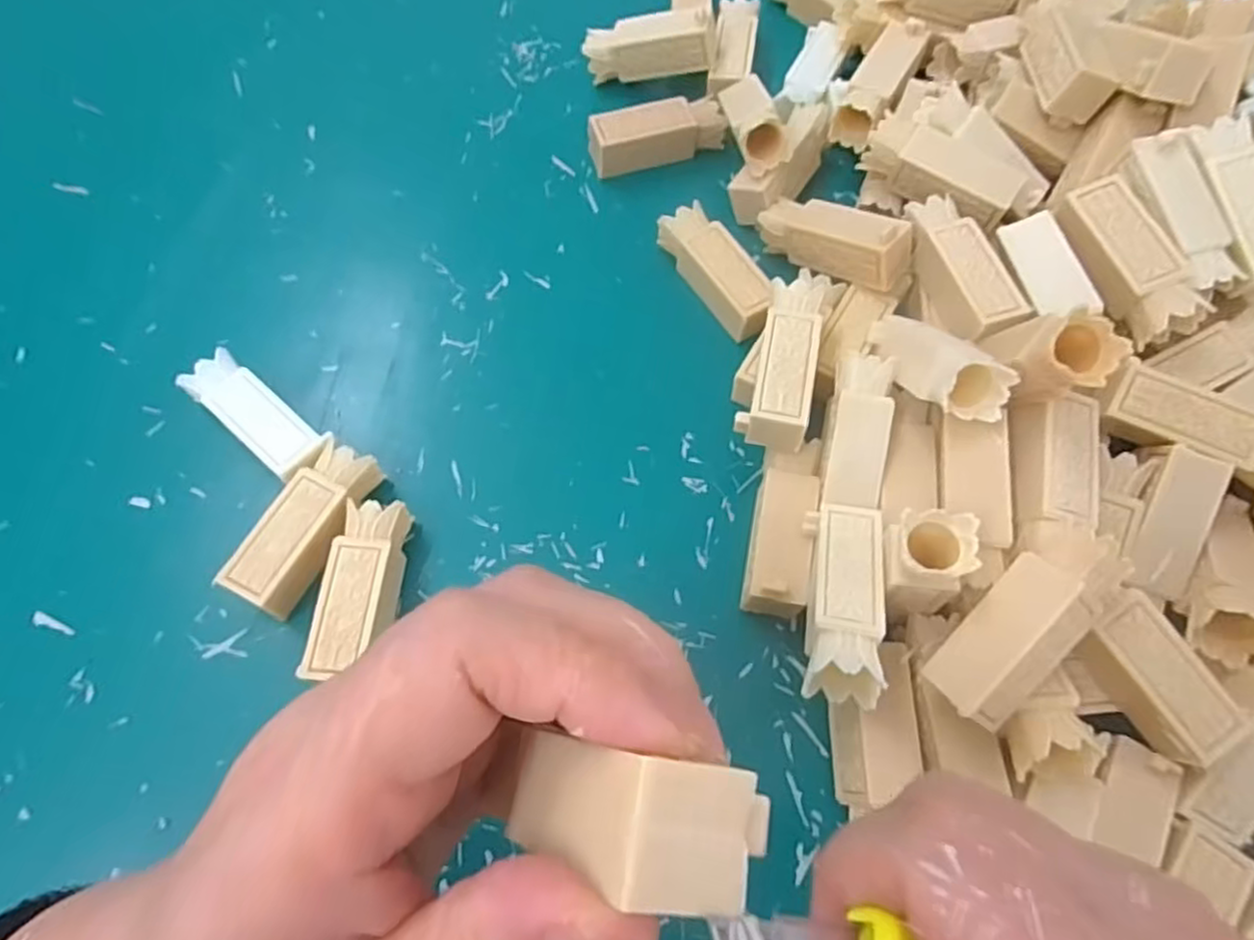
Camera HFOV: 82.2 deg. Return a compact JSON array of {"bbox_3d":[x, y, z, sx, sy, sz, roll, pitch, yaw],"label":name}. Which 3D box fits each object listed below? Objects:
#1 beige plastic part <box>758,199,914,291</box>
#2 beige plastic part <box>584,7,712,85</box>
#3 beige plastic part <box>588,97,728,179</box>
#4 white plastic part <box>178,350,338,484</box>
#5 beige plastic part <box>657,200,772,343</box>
[{"bbox_3d":[0.082,-0.094,0.291,0.061,0.022,0.020,31,68,35],"label":"beige plastic part"},{"bbox_3d":[0.011,-0.202,0.343,0.059,0.020,0.021,3,64,19],"label":"beige plastic part"},{"bbox_3d":[0.013,-0.154,0.332,0.061,0.020,0.021,-15,67,-7],"label":"beige plastic part"},{"bbox_3d":[-0.135,-0.017,0.268,0.063,0.021,0.020,36,71,16],"label":"white plastic part"},{"bbox_3d":[0.038,-0.081,0.300,0.021,0.019,0.066,-30,68,-12],"label":"beige plastic part"}]

